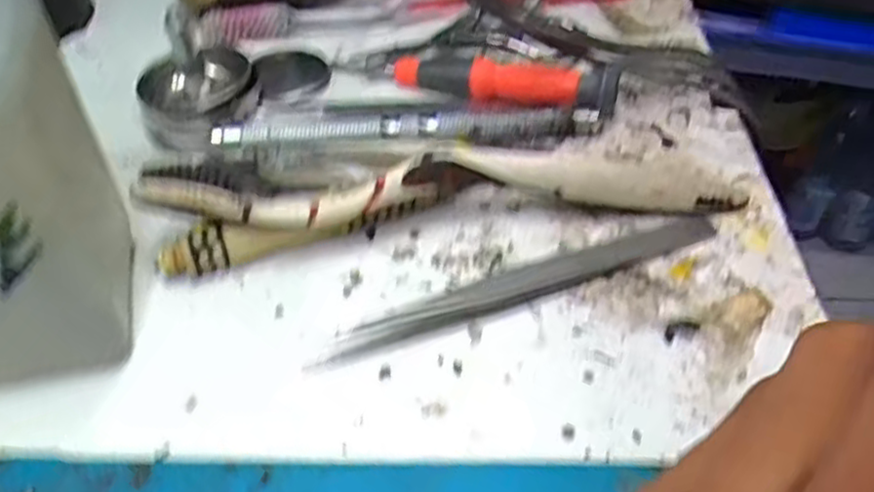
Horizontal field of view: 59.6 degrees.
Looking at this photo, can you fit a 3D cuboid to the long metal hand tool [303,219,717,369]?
[{"bbox_3d":[0.027,0.010,0.216,0.122,0.004,0.013,-14,47,-17],"label":"long metal hand tool"}]

